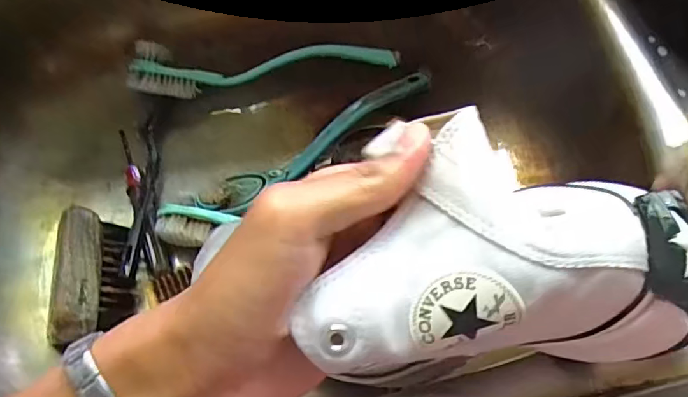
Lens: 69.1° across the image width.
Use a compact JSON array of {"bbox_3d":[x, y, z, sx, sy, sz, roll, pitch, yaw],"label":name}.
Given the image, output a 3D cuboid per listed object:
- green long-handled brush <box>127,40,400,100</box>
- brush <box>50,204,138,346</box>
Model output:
[{"bbox_3d":[-0.067,-0.122,0.444,0.232,0.036,0.038,-8,66,-6],"label":"green long-handled brush"},{"bbox_3d":[-0.178,0.051,0.354,0.049,0.032,0.096,-6,66,-5],"label":"brush"}]

